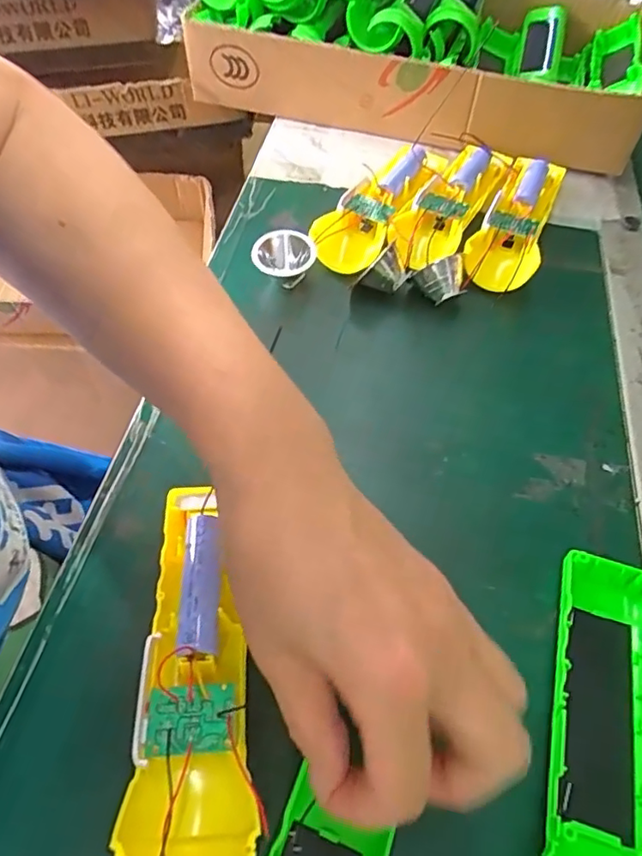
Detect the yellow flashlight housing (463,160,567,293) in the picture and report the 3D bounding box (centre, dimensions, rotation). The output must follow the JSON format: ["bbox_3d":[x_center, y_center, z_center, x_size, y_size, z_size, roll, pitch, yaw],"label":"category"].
[{"bbox_3d":[0.156,-0.164,0.435,0.049,0.033,0.165,22,58,14],"label":"yellow flashlight housing"}]

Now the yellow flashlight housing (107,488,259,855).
[{"bbox_3d":[-0.055,0.101,0.249,0.047,0.036,0.160,-3,55,-3],"label":"yellow flashlight housing"}]

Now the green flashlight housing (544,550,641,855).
[{"bbox_3d":[0.121,0.134,0.239,0.047,0.024,0.160,16,57,10],"label":"green flashlight housing"}]

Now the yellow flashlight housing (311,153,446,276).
[{"bbox_3d":[0.049,-0.181,0.442,0.051,0.041,0.157,23,58,14],"label":"yellow flashlight housing"}]

